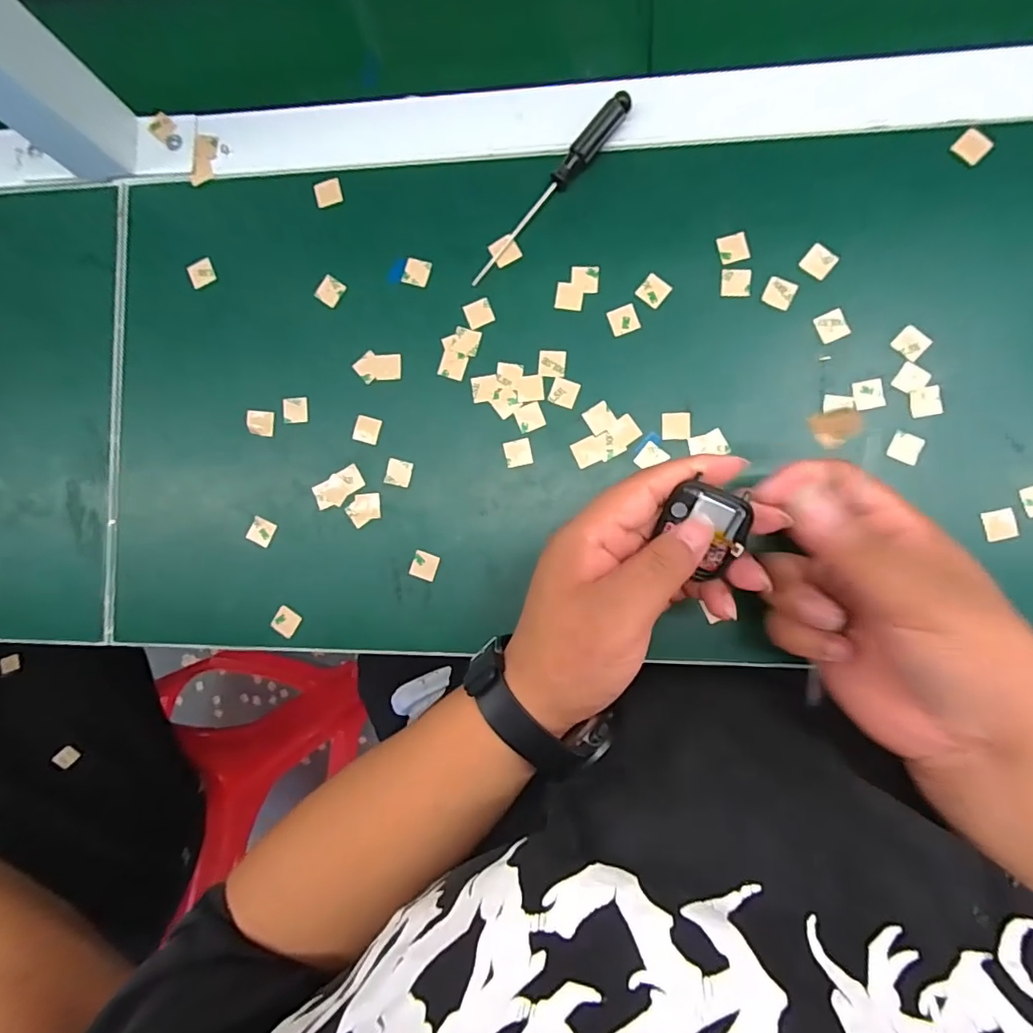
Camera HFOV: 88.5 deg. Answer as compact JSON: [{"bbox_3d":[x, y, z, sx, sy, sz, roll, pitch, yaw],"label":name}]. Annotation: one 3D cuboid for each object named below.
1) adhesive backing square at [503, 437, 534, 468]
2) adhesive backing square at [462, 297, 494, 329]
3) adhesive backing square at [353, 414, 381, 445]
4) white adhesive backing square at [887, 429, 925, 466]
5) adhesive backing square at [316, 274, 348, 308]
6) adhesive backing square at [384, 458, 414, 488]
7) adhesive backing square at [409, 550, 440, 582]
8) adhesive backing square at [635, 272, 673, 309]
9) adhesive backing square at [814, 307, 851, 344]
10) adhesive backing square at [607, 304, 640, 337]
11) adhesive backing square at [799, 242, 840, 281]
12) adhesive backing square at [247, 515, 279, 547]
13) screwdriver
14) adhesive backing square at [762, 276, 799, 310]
[{"bbox_3d":[0.001,-0.037,0.313,0.016,0.004,0.016,-12,85,2],"label":"adhesive backing square"},{"bbox_3d":[-0.022,-0.121,0.317,0.016,0.004,0.015,-24,91,-1],"label":"adhesive backing square"},{"bbox_3d":[-0.091,-0.053,0.323,0.016,0.004,0.016,14,85,1],"label":"adhesive backing square"},{"bbox_3d":[0.213,-0.037,0.289,0.017,0.004,0.016,23,89,6],"label":"white adhesive backing square"},{"bbox_3d":[-0.115,-0.139,0.328,0.015,0.004,0.016,33,87,-1],"label":"adhesive backing square"},{"bbox_3d":[-0.071,-0.026,0.320,0.015,0.004,0.015,13,91,1],"label":"adhesive backing square"},{"bbox_3d":[-0.055,0.029,0.316,0.015,0.004,0.015,17,79,1],"label":"adhesive backing square"},{"bbox_3d":[0.079,-0.130,0.306,0.016,0.004,0.016,39,93,4],"label":"adhesive backing square"},{"bbox_3d":[0.176,-0.106,0.295,0.016,0.004,0.016,-25,86,7],"label":"adhesive backing square"},{"bbox_3d":[0.062,-0.114,0.308,0.016,0.004,0.016,-20,88,5],"label":"adhesive backing square"},{"bbox_3d":[0.169,-0.142,0.296,0.016,0.004,0.016,38,98,5],"label":"adhesive backing square"},{"bbox_3d":[-0.157,0.009,0.328,0.015,0.004,0.015,26,87,-5],"label":"adhesive backing square"},{"bbox_3d":[0.020,-0.188,0.307,0.013,0.012,0.131,40,92,6],"label":"screwdriver"},{"bbox_3d":[0.148,-0.126,0.299,0.016,0.004,0.016,27,93,6],"label":"adhesive backing square"}]

